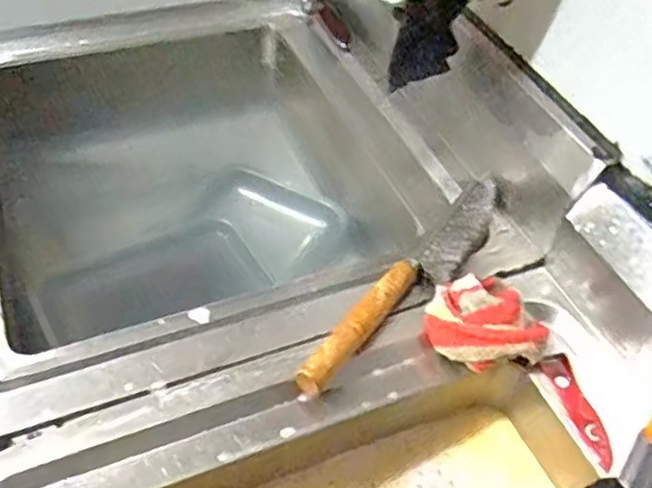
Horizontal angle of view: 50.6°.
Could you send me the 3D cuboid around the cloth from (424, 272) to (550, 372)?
[{"bbox_3d":[0.143,0.062,0.612,0.103,0.043,0.103,17,48,10],"label":"cloth"}]

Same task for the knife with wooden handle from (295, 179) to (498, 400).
[{"bbox_3d":[0.089,0.025,0.638,0.048,0.033,0.325,30,52,20],"label":"knife with wooden handle"}]

